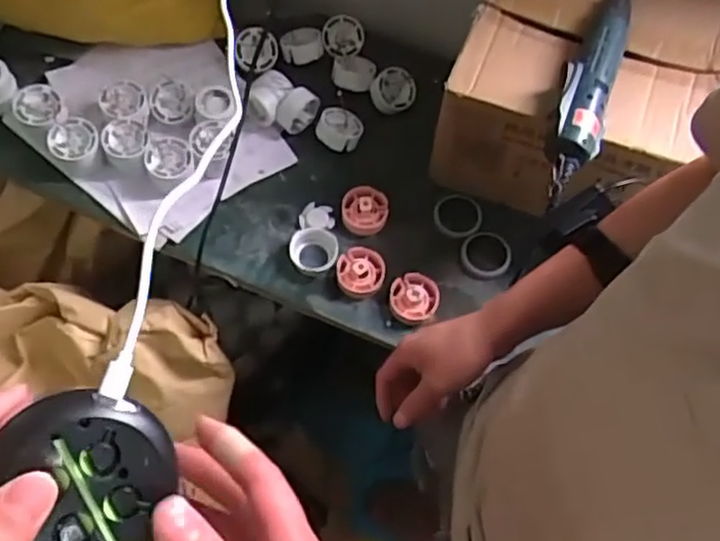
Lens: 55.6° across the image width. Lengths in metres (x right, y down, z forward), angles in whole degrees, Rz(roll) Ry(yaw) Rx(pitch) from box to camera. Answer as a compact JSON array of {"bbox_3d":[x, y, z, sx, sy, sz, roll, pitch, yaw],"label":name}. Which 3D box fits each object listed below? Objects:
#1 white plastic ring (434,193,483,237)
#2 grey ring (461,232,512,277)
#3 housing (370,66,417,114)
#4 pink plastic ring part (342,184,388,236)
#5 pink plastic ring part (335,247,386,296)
[{"bbox_3d":[0.120,-0.068,0.833,0.059,0.005,0.059,2,63,-3],"label":"white plastic ring"},{"bbox_3d":[0.148,-0.021,0.804,0.057,0.010,0.056,-3,72,10],"label":"grey ring"},{"bbox_3d":[0.043,-0.230,0.874,0.056,0.034,0.052,7,63,0],"label":"housing"},{"bbox_3d":[0.006,-0.076,0.820,0.054,0.017,0.055,7,63,0],"label":"pink plastic ring part"},{"bbox_3d":[0.001,-0.001,0.793,0.054,0.018,0.053,2,63,-3],"label":"pink plastic ring part"}]

